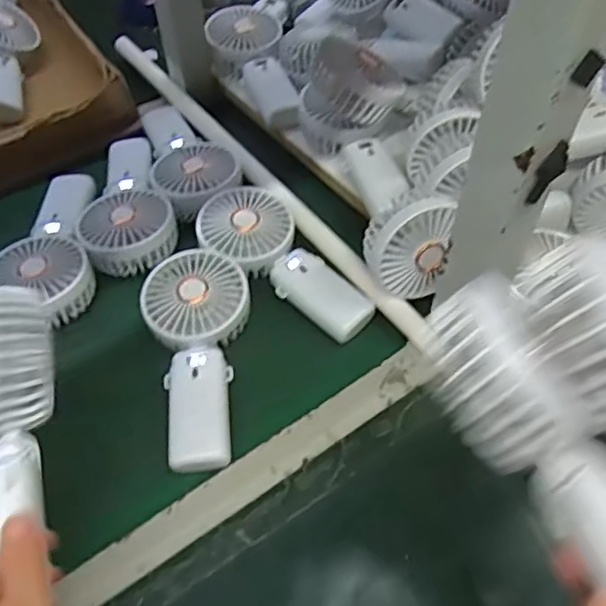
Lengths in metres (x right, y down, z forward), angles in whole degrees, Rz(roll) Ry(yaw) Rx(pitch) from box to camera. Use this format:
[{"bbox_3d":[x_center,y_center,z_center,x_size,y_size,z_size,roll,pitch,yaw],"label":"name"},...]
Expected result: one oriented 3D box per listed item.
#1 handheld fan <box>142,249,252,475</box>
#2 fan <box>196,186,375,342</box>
[{"bbox_3d":[-0.079,0.032,0.487,0.088,0.034,0.175,-13,52,-9],"label":"handheld fan"},{"bbox_3d":[-0.023,-0.034,0.537,0.089,0.042,0.177,-30,56,-20],"label":"fan"}]

